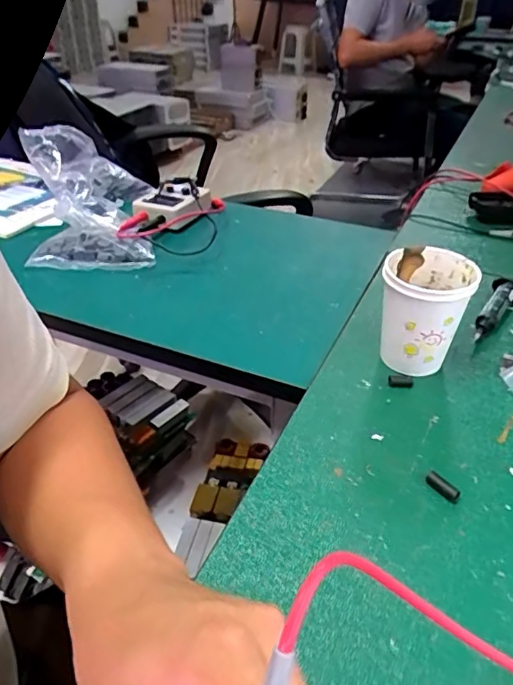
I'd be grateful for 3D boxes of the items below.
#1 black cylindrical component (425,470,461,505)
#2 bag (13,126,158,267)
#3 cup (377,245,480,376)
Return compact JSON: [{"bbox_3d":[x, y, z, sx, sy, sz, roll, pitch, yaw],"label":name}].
[{"bbox_3d":[0.125,0.096,0.356,0.010,0.009,0.024,-26,43,-31],"label":"black cylindrical component"},{"bbox_3d":[-0.217,-0.195,0.694,0.157,0.091,0.297,-10,37,-14],"label":"bag"},{"bbox_3d":[0.139,-0.022,0.447,0.068,0.094,0.073,0,36,0],"label":"cup"}]

